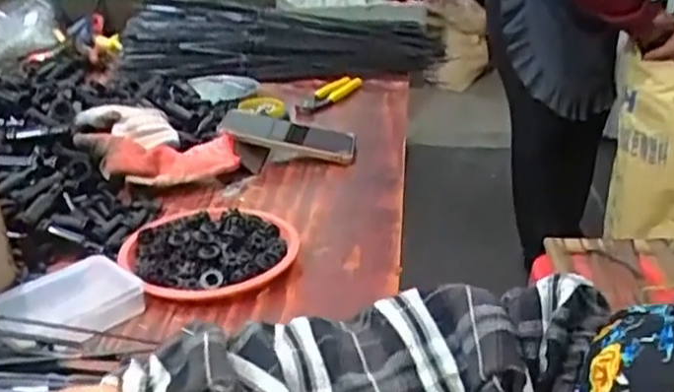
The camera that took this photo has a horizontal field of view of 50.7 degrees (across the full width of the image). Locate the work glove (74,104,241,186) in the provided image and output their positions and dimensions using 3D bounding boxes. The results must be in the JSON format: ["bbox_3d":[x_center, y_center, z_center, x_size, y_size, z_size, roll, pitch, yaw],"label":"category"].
[{"bbox_3d":[-0.201,-0.057,0.792,0.175,0.050,0.125,-5,25,-9],"label":"work glove"}]

